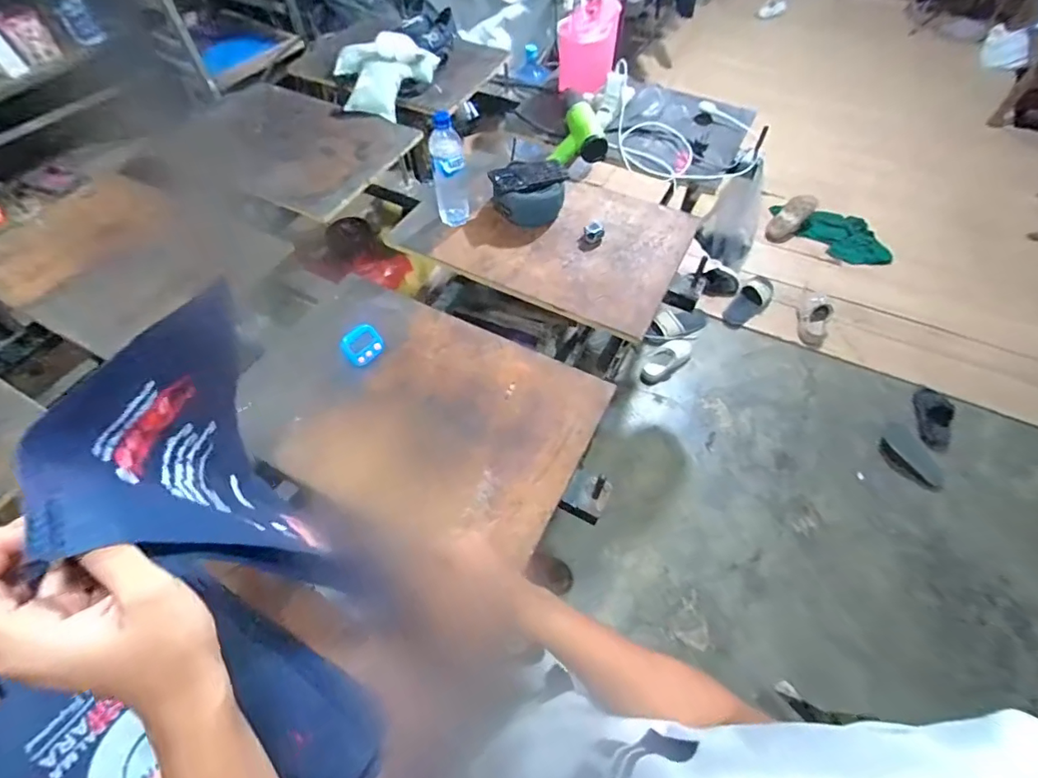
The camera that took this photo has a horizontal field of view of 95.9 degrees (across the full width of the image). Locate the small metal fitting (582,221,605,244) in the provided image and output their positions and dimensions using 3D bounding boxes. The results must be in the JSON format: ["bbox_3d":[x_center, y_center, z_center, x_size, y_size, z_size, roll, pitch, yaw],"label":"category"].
[{"bbox_3d":[0.154,-0.323,0.959,0.034,0.034,0.034,-8,57,-3],"label":"small metal fitting"}]

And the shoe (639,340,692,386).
[{"bbox_3d":[0.565,-0.107,1.800,0.266,0.063,0.106,-38,63,-5],"label":"shoe"}]

